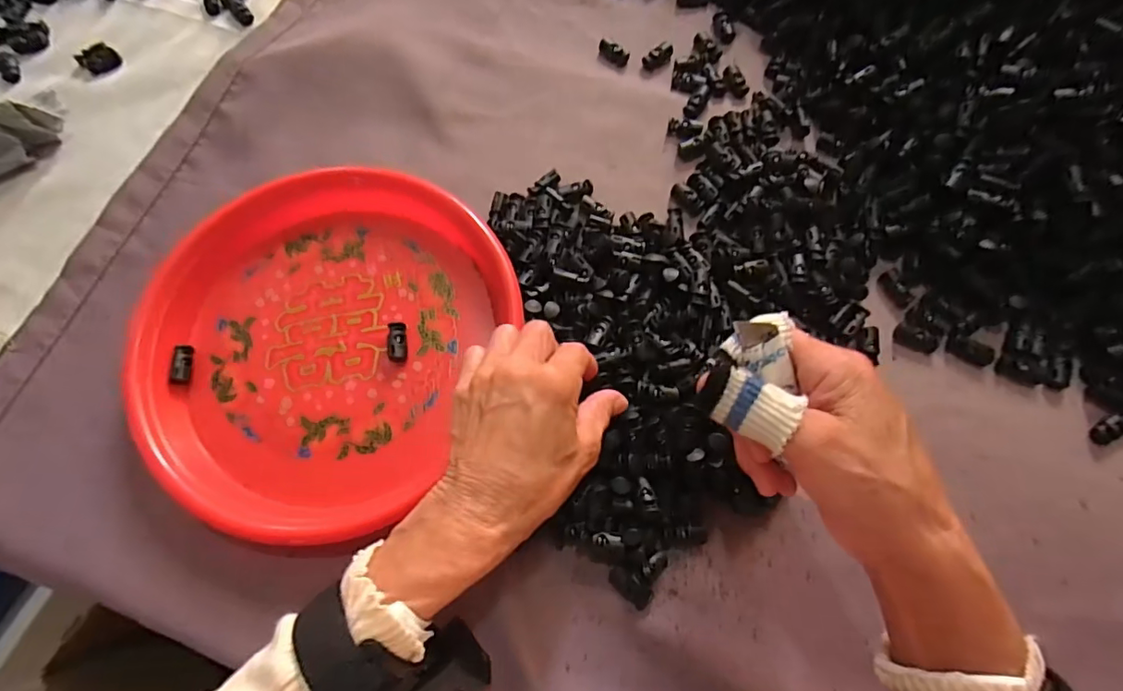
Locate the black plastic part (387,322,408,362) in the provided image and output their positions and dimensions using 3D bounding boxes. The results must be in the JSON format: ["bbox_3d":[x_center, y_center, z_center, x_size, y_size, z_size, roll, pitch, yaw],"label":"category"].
[{"bbox_3d":[-0.115,-0.003,0.376,0.013,0.011,0.028,-9,72,-2],"label":"black plastic part"}]

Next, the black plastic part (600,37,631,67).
[{"bbox_3d":[0.044,-0.250,0.460,0.028,0.009,0.014,24,74,8],"label":"black plastic part"}]

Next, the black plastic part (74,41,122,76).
[{"bbox_3d":[-0.398,-0.247,0.464,0.026,0.010,0.028,0,72,1],"label":"black plastic part"}]

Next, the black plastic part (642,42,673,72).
[{"bbox_3d":[0.081,-0.244,0.454,0.028,0.007,0.017,-37,75,-10],"label":"black plastic part"}]

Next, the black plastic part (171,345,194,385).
[{"bbox_3d":[-0.263,0.013,0.374,0.007,0.012,0.027,-19,69,32],"label":"black plastic part"}]

